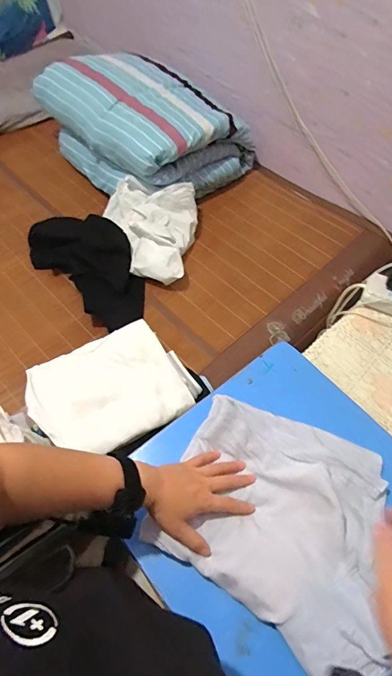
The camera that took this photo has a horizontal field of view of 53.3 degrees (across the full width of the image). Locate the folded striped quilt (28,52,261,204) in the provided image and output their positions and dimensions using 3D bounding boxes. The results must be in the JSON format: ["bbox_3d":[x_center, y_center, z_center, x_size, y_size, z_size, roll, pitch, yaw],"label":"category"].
[{"bbox_3d":[-0.195,-0.743,1.397,0.660,0.296,0.468,34,62,19],"label":"folded striped quilt"}]

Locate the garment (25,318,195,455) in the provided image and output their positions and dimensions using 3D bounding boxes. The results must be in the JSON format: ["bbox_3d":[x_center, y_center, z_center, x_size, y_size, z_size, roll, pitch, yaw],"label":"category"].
[{"bbox_3d":[-0.177,0.105,0.794,0.285,0.047,0.228,-26,62,-17],"label":"garment"}]

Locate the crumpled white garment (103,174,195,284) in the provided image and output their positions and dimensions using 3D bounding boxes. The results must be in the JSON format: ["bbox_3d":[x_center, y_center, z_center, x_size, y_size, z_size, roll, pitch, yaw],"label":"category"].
[{"bbox_3d":[-0.133,-0.331,1.223,0.288,0.143,0.360,-7,58,-7],"label":"crumpled white garment"}]

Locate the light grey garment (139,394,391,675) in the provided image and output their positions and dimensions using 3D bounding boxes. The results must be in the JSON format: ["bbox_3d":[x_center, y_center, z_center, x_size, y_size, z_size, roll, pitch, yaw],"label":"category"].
[{"bbox_3d":[0.109,0.229,0.514,0.286,0.028,0.257,22,59,12],"label":"light grey garment"}]

